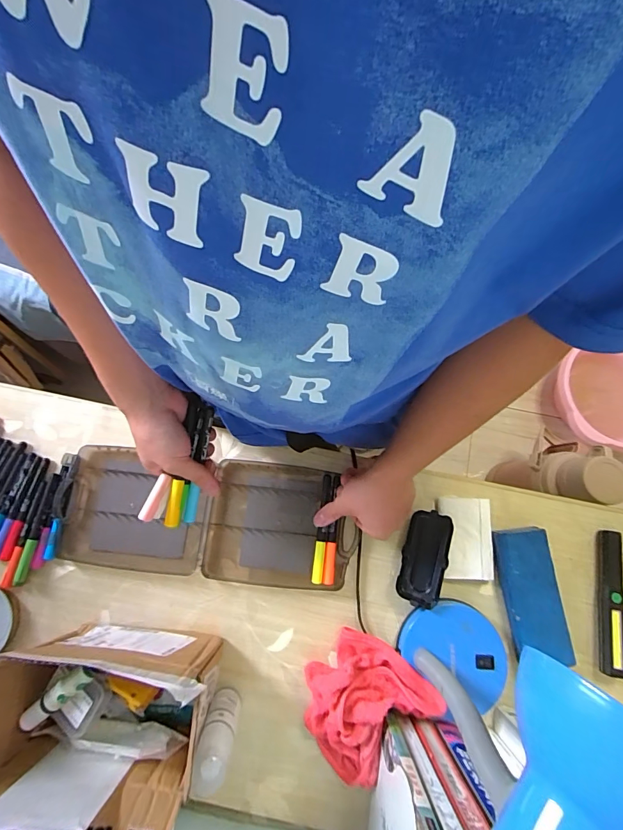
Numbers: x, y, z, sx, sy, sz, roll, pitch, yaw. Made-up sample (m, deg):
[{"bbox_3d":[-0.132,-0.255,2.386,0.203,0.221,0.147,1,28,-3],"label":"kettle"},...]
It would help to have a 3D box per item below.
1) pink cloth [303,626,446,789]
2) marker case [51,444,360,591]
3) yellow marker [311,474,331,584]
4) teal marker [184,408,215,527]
[{"bbox_3d":[0.053,0.327,0.445,0.140,0.054,0.122,-44,81,-9],"label":"pink cloth"},{"bbox_3d":[-0.139,0.133,0.513,0.379,0.018,0.151,7,77,0],"label":"marker case"},{"bbox_3d":[0.014,0.144,0.503,0.013,0.012,0.133,7,76,1],"label":"yellow marker"},{"bbox_3d":[-0.123,0.056,0.427,0.013,0.009,0.133,12,99,2],"label":"teal marker"}]

